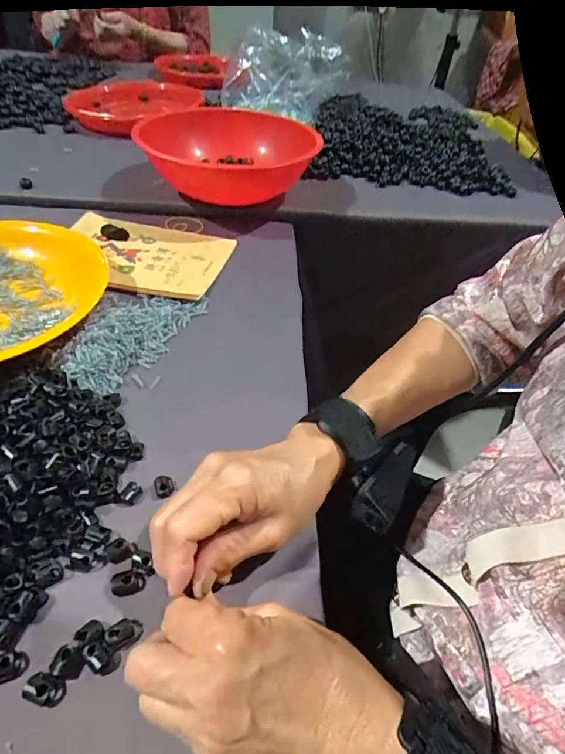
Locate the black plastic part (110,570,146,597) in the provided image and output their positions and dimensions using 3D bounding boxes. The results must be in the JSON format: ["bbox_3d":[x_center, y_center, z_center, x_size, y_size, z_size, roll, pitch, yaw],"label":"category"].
[{"bbox_3d":[-0.095,0.125,0.266,0.019,0.005,0.014,-12,48,-16],"label":"black plastic part"}]

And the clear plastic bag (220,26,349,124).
[{"bbox_3d":[0.005,-0.500,0.728,0.199,0.102,0.116,0,46,-4],"label":"clear plastic bag"}]

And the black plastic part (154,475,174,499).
[{"bbox_3d":[-0.085,0.079,0.311,0.013,0.005,0.016,-12,48,-17],"label":"black plastic part"}]

